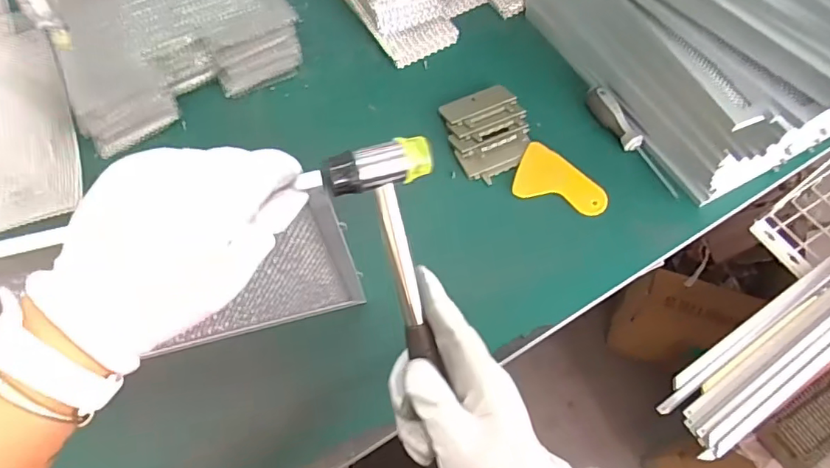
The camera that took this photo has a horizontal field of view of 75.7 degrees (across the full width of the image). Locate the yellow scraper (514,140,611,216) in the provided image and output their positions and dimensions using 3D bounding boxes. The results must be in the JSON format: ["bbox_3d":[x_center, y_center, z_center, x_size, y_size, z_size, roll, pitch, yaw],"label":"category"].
[{"bbox_3d":[0.164,-0.061,0.590,0.100,0.006,0.064,16,80,9],"label":"yellow scraper"}]

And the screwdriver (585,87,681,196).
[{"bbox_3d":[0.241,-0.107,0.592,0.026,0.019,0.152,-22,64,-9],"label":"screwdriver"}]

